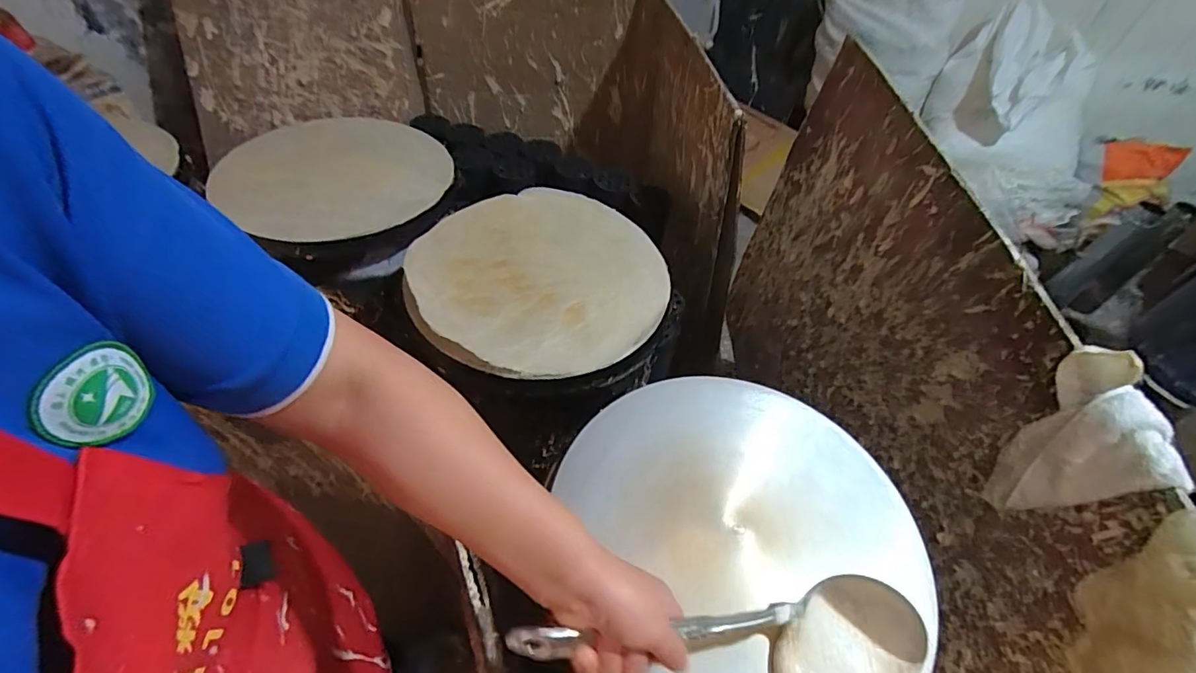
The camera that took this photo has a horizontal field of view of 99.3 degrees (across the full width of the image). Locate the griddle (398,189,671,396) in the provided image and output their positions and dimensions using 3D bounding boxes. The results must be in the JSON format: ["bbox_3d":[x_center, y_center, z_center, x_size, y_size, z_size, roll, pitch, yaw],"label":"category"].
[{"bbox_3d":[-0.075,-0.091,0.752,0.386,0.044,0.377,1,50,-5],"label":"griddle"}]

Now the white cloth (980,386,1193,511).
[{"bbox_3d":[0.480,0.131,0.534,0.043,0.188,0.097,8,57,-10],"label":"white cloth"}]

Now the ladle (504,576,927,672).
[{"bbox_3d":[0.097,0.251,0.388,0.337,0.103,0.114,17,48,-16],"label":"ladle"}]

